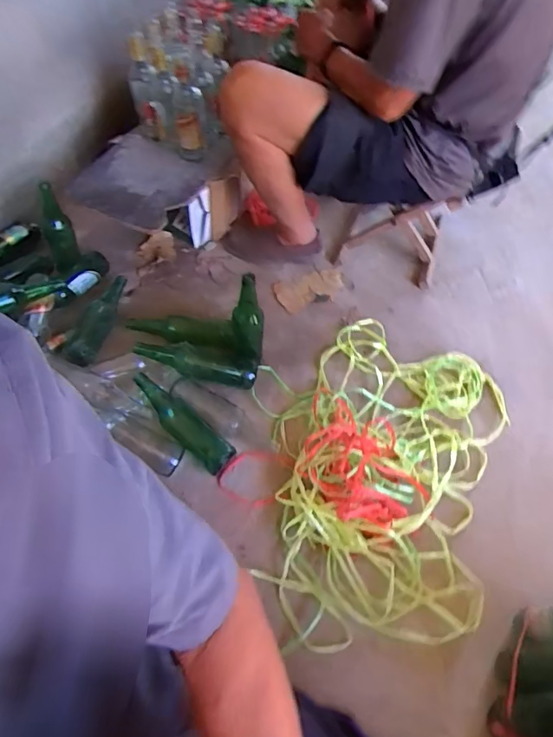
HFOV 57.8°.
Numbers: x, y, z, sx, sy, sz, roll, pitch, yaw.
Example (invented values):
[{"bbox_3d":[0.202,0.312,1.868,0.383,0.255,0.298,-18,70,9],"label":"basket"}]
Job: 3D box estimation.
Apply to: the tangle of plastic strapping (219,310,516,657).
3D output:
[{"bbox_3d":[0.186,0.159,0.985,0.504,0.091,0.667,21,55,12],"label":"tangle of plastic strapping"}]

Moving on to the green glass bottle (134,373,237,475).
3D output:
[{"bbox_3d":[-0.193,0.106,1.008,0.267,0.059,0.071,36,60,21],"label":"green glass bottle"}]

